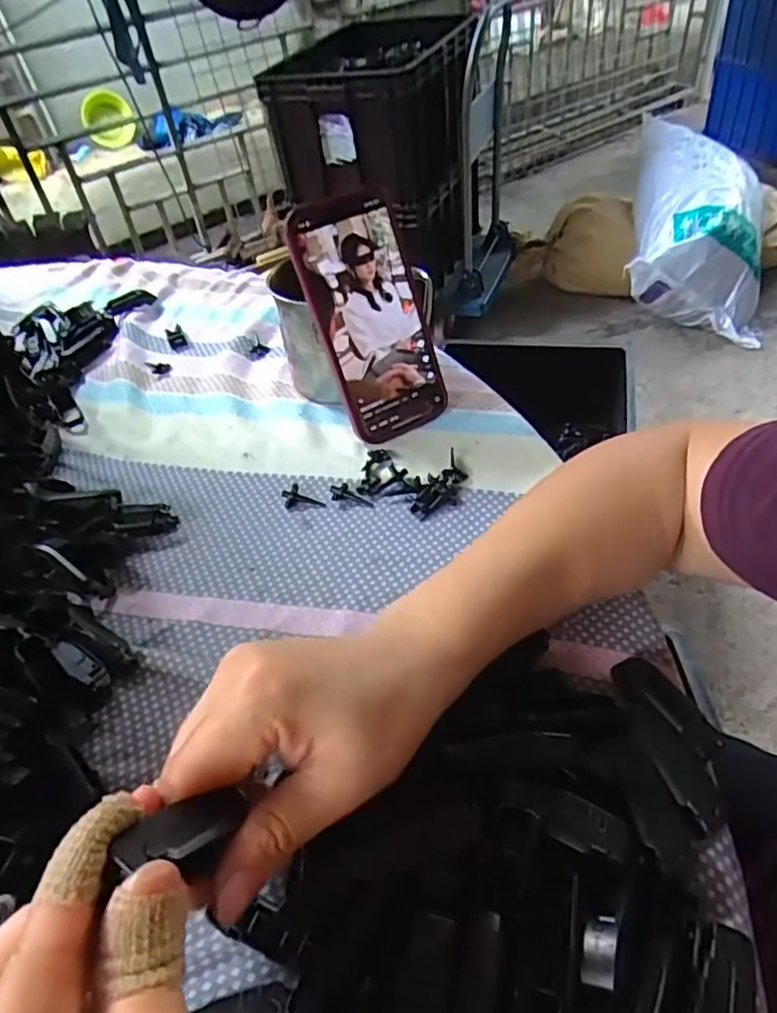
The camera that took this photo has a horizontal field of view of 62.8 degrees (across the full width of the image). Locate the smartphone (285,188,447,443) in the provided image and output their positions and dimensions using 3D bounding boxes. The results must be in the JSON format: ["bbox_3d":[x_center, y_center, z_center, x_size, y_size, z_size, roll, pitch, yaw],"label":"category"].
[{"bbox_3d":[-0.011,-0.127,0.434,0.073,0.155,0.012,-27,22,-18],"label":"smartphone"}]

